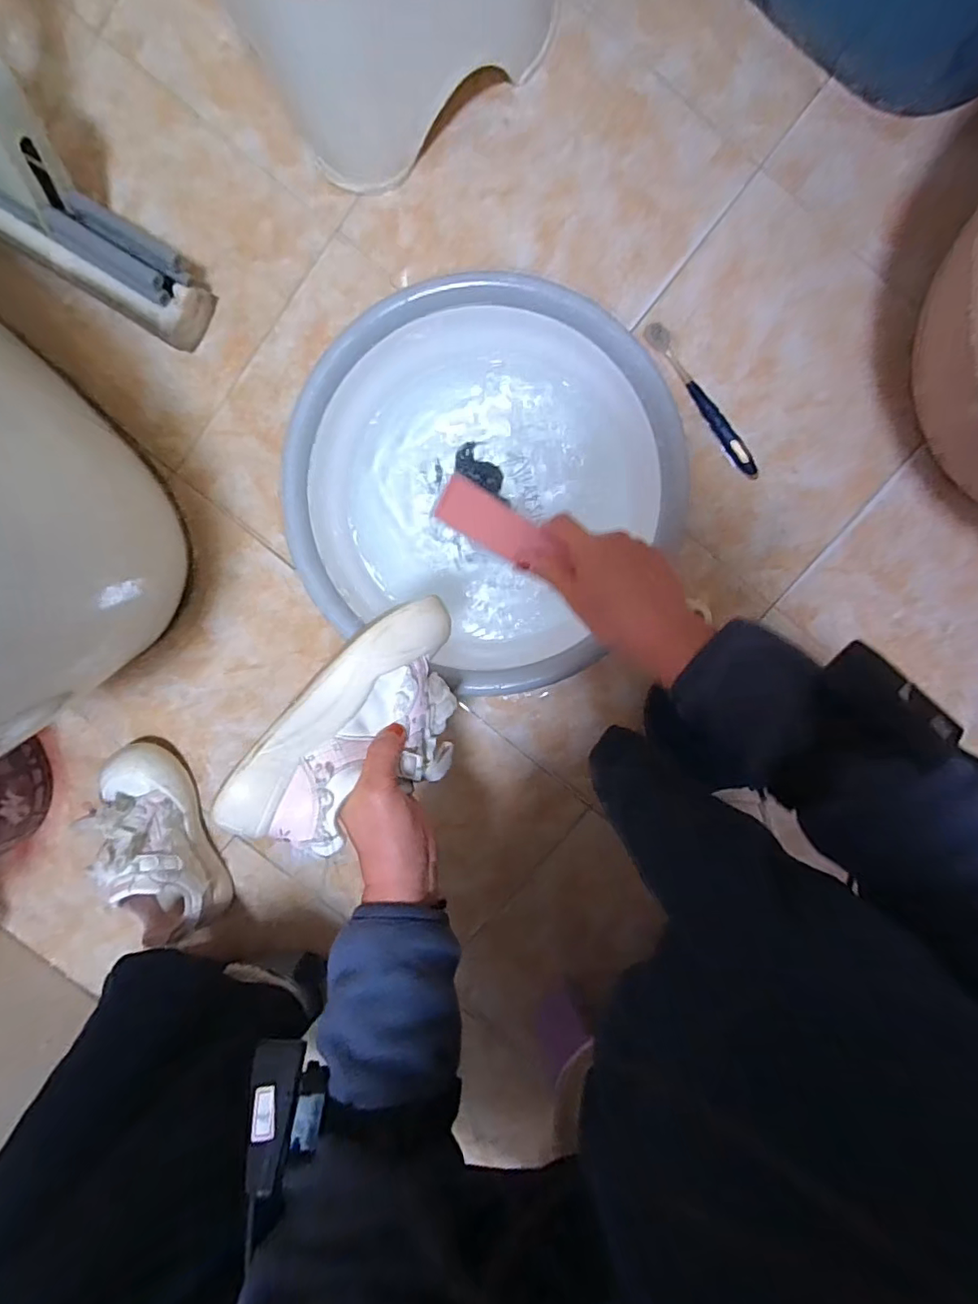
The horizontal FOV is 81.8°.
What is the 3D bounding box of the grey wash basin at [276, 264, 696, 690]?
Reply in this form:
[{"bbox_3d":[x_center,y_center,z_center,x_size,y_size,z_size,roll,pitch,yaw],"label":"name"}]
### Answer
[{"bbox_3d":[-0.002,-0.151,0.537,0.320,0.127,0.311,1,99,4],"label":"grey wash basin"}]

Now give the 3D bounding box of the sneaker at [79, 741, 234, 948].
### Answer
[{"bbox_3d":[-0.368,0.210,0.619,0.082,0.101,0.206,-12,98,5],"label":"sneaker"}]

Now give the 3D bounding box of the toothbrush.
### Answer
[{"bbox_3d":[0.217,-0.252,0.572,0.022,0.016,0.182,-36,95,9],"label":"toothbrush"}]

